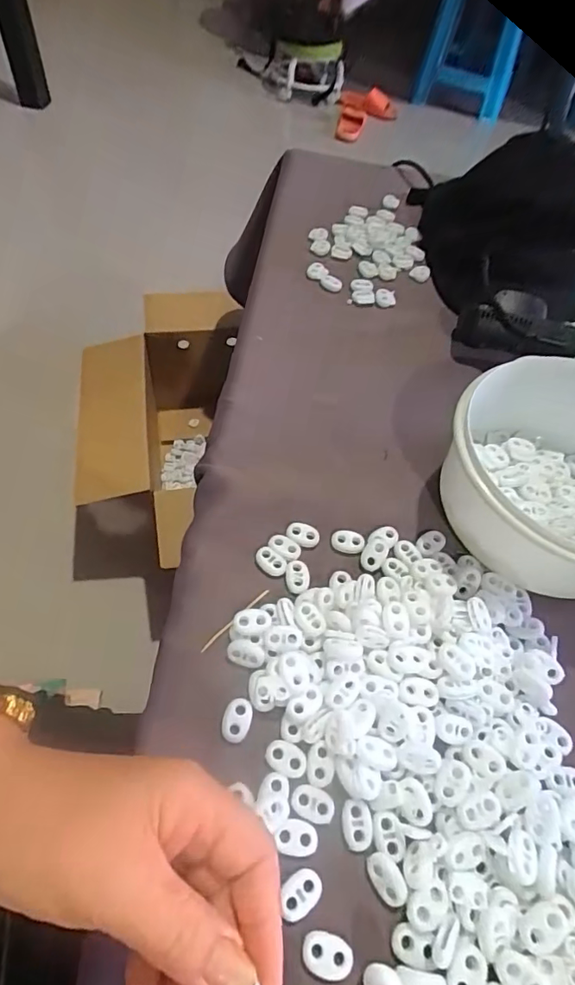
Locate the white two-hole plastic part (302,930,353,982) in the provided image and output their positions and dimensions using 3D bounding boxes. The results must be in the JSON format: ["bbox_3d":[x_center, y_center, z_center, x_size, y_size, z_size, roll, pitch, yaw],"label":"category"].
[{"bbox_3d":[0.018,0.209,0.230,0.022,0.004,0.016,16,57,5],"label":"white two-hole plastic part"}]

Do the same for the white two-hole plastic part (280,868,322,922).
[{"bbox_3d":[0.007,0.189,0.240,0.021,0.004,0.016,-27,63,-21],"label":"white two-hole plastic part"}]

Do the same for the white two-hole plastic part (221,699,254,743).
[{"bbox_3d":[-0.028,0.125,0.279,0.015,0.004,0.022,13,57,3],"label":"white two-hole plastic part"}]

